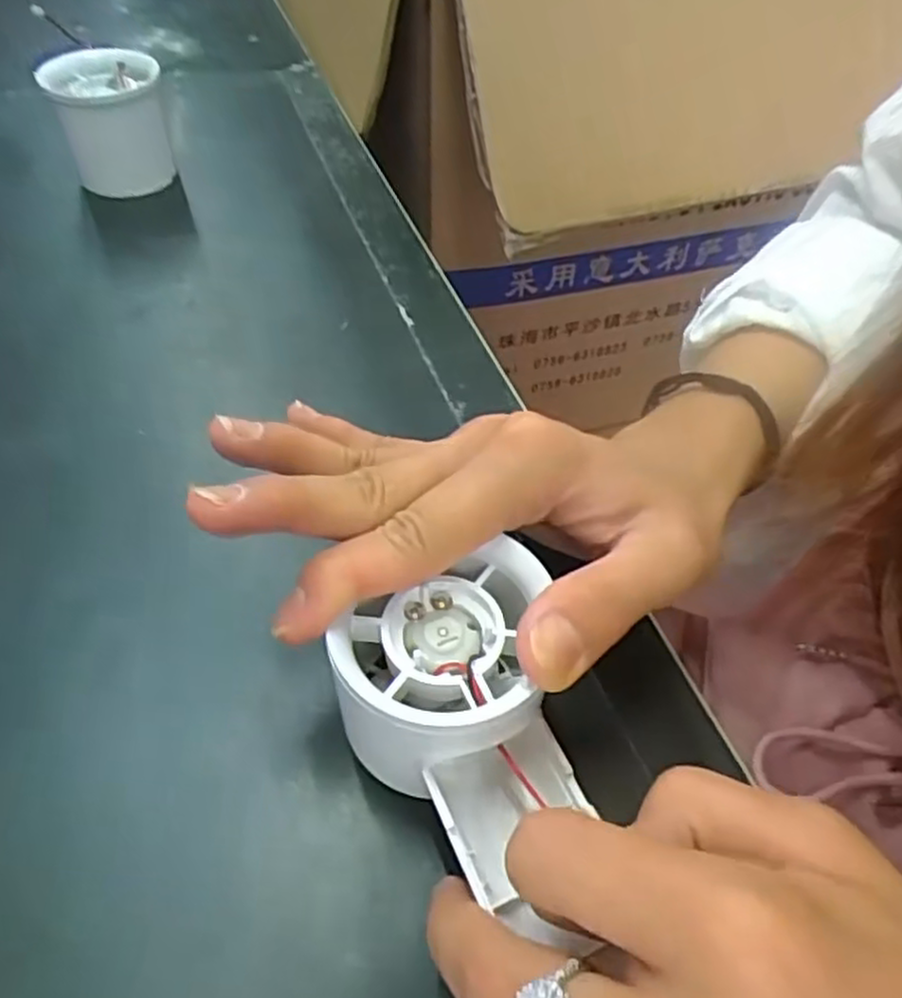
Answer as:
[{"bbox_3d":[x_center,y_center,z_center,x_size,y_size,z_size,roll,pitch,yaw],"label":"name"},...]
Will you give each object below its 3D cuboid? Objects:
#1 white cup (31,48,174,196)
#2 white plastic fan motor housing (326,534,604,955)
[{"bbox_3d":[-0.170,-0.193,0.385,0.048,0.058,0.046,-12,52,-12],"label":"white cup"},{"bbox_3d":[0.004,0.056,0.178,0.053,0.031,0.082,-12,52,-12],"label":"white plastic fan motor housing"}]

